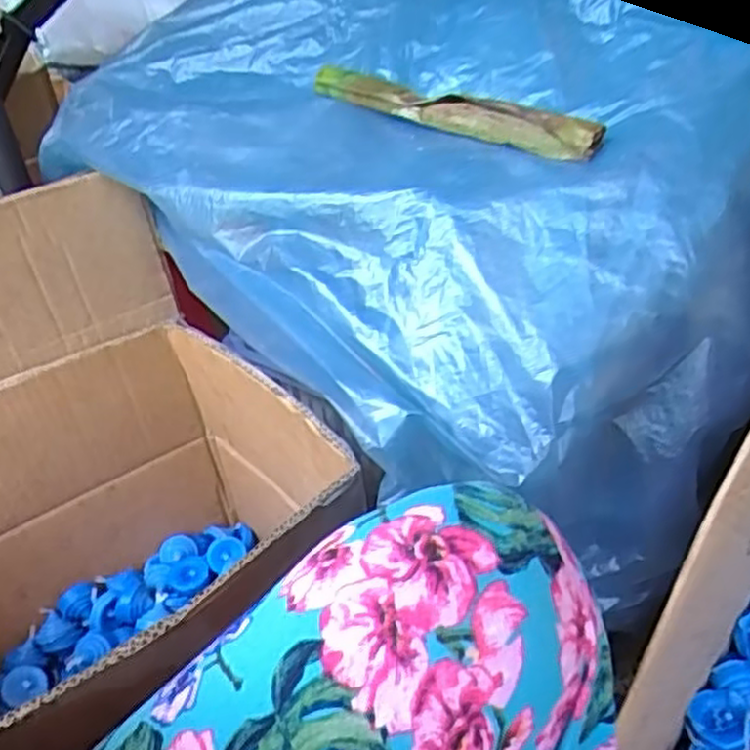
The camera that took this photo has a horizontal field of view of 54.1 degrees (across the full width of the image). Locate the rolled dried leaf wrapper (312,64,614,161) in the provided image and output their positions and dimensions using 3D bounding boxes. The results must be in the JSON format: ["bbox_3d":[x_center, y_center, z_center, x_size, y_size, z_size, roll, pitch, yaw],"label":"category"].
[{"bbox_3d":[0.042,-0.151,0.419,0.186,0.031,0.021,18,42,30],"label":"rolled dried leaf wrapper"}]

